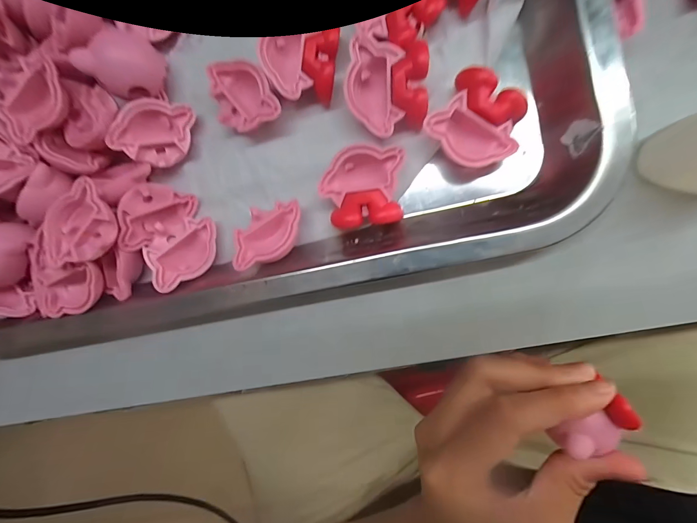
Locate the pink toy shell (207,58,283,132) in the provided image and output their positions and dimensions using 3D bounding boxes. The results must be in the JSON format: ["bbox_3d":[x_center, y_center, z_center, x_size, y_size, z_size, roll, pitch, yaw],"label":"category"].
[{"bbox_3d":[-0.047,-0.074,0.149,0.026,0.017,0.036,-35,86,8],"label":"pink toy shell"}]

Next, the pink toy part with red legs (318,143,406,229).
[{"bbox_3d":[0.006,-0.032,0.141,0.034,0.010,0.033,1,92,9],"label":"pink toy part with red legs"}]

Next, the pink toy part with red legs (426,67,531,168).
[{"bbox_3d":[0.053,-0.056,0.134,0.034,0.015,0.033,32,96,7],"label":"pink toy part with red legs"}]

